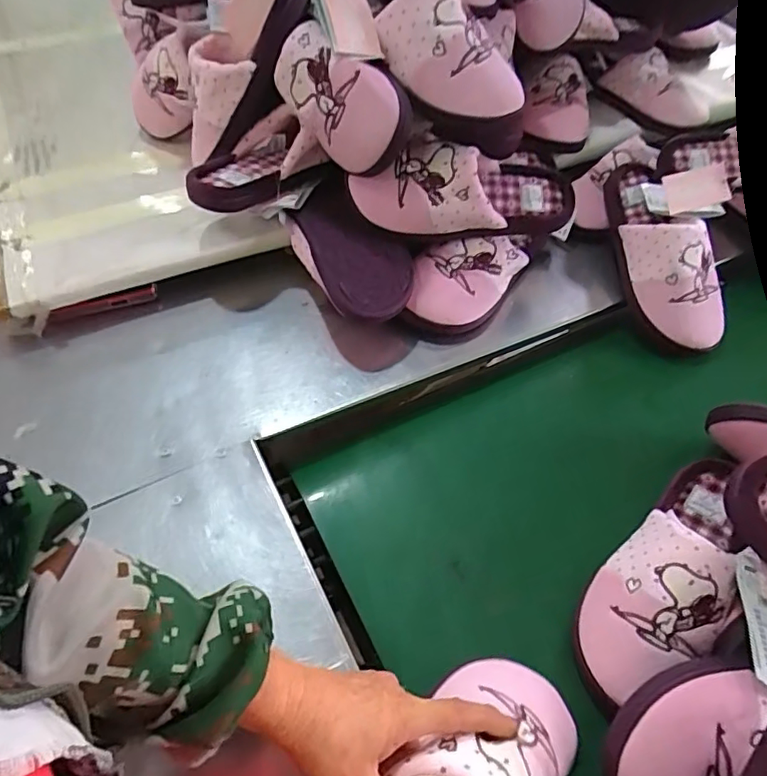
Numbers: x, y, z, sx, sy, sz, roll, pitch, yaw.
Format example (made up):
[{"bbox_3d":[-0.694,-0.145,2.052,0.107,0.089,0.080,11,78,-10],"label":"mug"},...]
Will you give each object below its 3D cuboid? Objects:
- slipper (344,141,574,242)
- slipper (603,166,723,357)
[{"bbox_3d":[0.080,-0.203,0.568,0.226,0.083,0.077,-5,55,-5],"label":"slipper"},{"bbox_3d":[0.311,-0.150,0.614,0.086,0.087,0.227,-15,77,-12],"label":"slipper"}]

